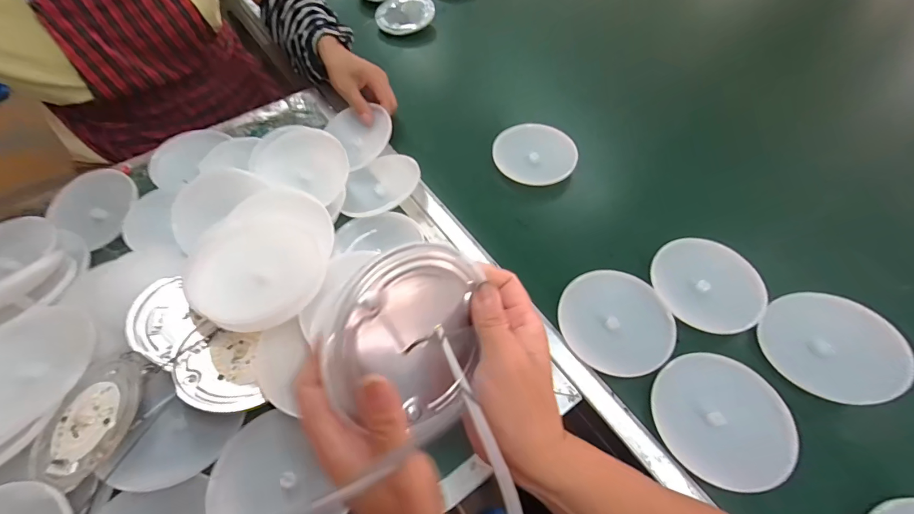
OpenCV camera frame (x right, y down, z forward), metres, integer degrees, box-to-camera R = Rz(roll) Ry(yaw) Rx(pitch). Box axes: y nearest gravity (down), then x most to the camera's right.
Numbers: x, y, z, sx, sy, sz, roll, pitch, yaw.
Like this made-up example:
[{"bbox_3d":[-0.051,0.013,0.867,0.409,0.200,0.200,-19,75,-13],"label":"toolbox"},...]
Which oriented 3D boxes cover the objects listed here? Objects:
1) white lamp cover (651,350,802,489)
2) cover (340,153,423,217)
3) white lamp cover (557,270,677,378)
[{"bbox_3d":[0.233,0.142,0.347,0.103,0.027,0.109,-34,63,-19],"label":"white lamp cover"},{"bbox_3d":[-0.103,-0.095,0.496,0.103,0.033,0.092,-30,62,-17],"label":"cover"},{"bbox_3d":[0.162,0.065,0.397,0.110,0.022,0.099,14,59,10],"label":"white lamp cover"}]

